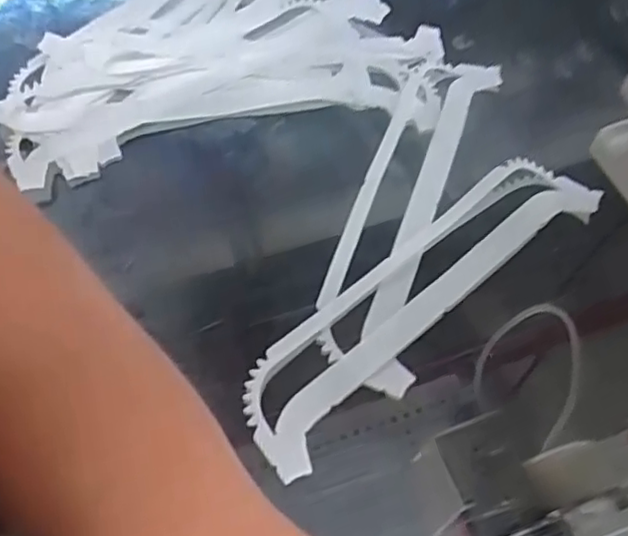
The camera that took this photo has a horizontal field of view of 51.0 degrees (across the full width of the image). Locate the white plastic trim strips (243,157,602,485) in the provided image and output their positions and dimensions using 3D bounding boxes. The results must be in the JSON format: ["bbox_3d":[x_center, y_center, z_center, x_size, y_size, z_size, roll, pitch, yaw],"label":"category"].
[{"bbox_3d":[0.047,0.009,0.284,0.191,0.004,0.046,-38,66,-20],"label":"white plastic trim strips"}]

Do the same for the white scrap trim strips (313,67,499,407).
[{"bbox_3d":[0.045,-0.034,0.311,0.047,0.008,0.191,16,61,10],"label":"white scrap trim strips"}]

